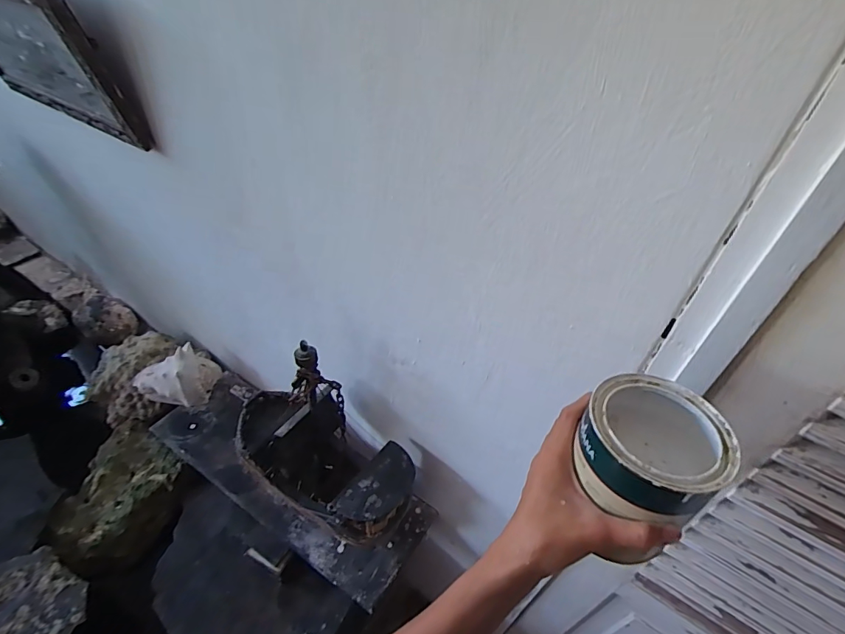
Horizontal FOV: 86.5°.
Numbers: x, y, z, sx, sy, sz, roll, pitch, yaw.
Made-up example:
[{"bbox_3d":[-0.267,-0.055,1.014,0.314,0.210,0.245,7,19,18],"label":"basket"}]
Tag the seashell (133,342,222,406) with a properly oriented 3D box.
[{"bbox_3d":[-0.678,0.169,1.240,0.212,0.138,0.155,-18,48,-23],"label":"seashell"}]

